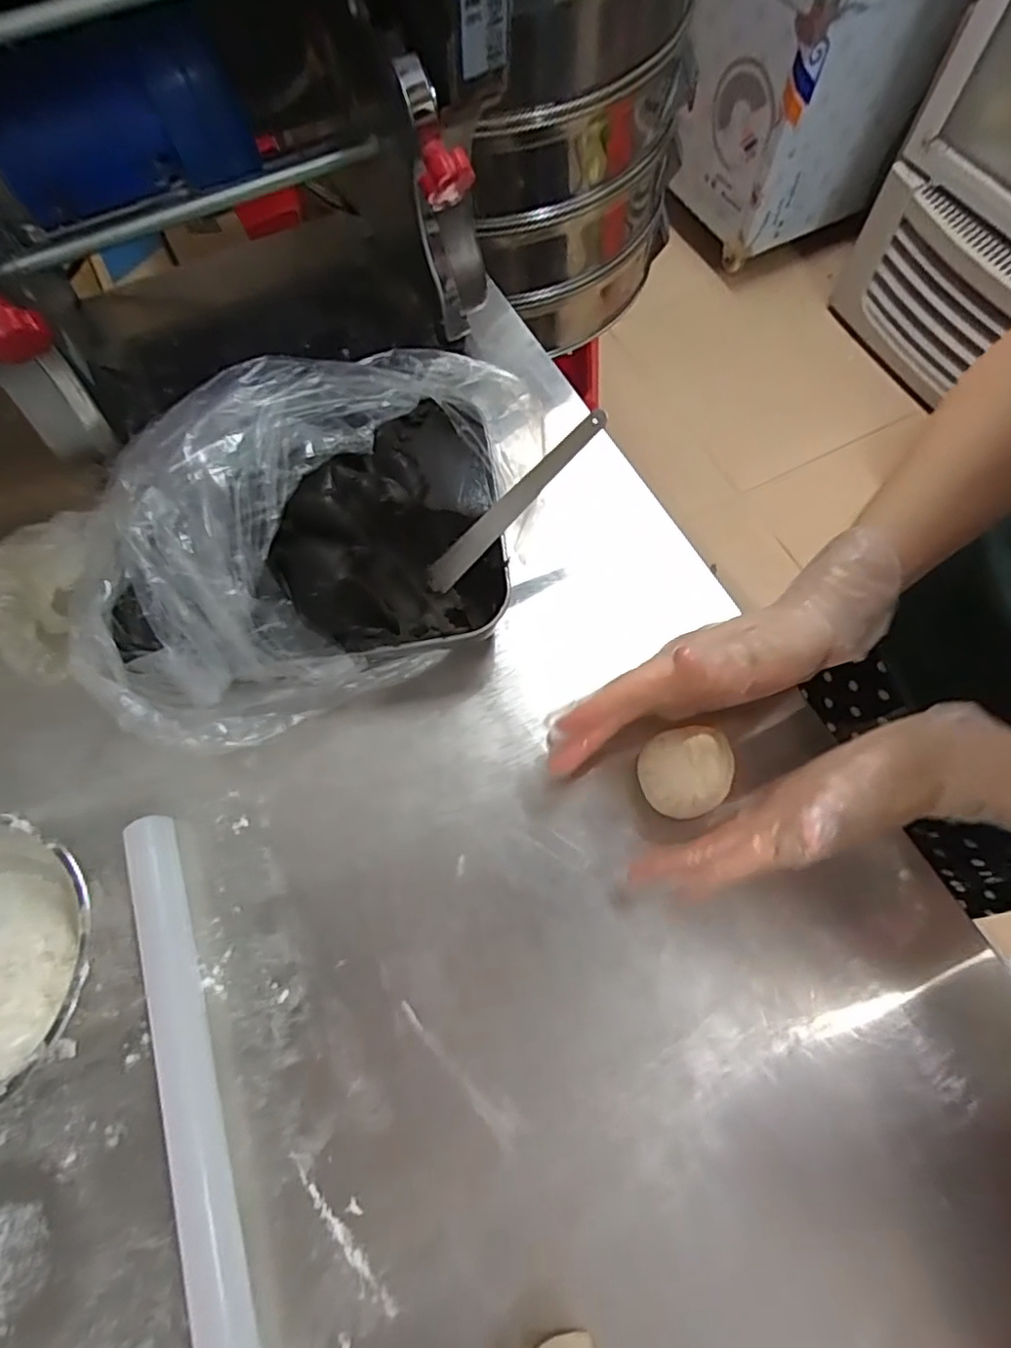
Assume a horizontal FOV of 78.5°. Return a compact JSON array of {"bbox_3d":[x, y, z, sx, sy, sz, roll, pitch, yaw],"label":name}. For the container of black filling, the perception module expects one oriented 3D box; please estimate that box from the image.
[{"bbox_3d":[-0.100,-0.080,0.385,0.315,0.122,0.164,-37,72,-13],"label":"container of black filling"}]

